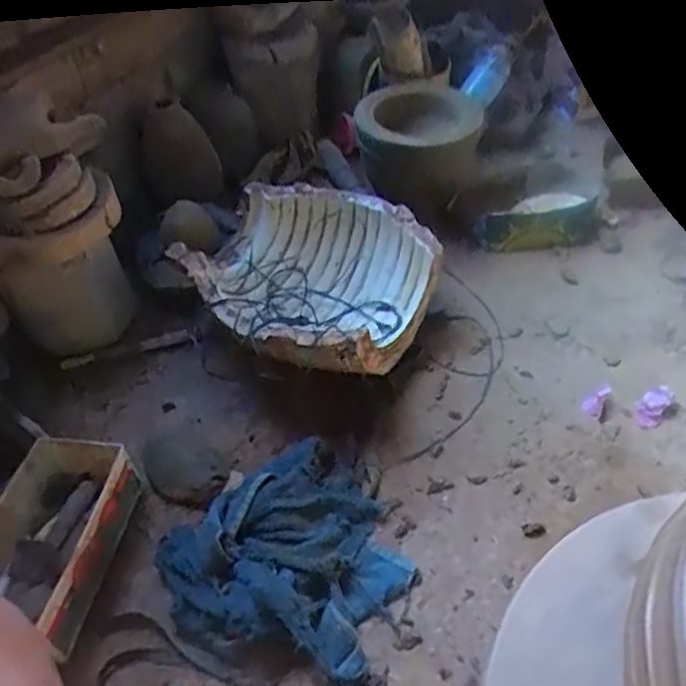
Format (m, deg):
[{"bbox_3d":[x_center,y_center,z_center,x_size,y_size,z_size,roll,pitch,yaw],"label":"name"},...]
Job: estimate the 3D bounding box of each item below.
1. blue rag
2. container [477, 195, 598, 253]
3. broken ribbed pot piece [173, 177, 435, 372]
[{"bbox_3d":[-0.057,0.260,0.761,0.263,0.070,0.257,-32,52,-21],"label":"blue rag"},{"bbox_3d":[0.335,-0.214,1.149,0.229,0.050,0.105,-11,48,-4],"label":"container"},{"bbox_3d":[-0.055,-0.091,1.002,0.336,0.150,0.336,-3,48,3],"label":"broken ribbed pot piece"}]

